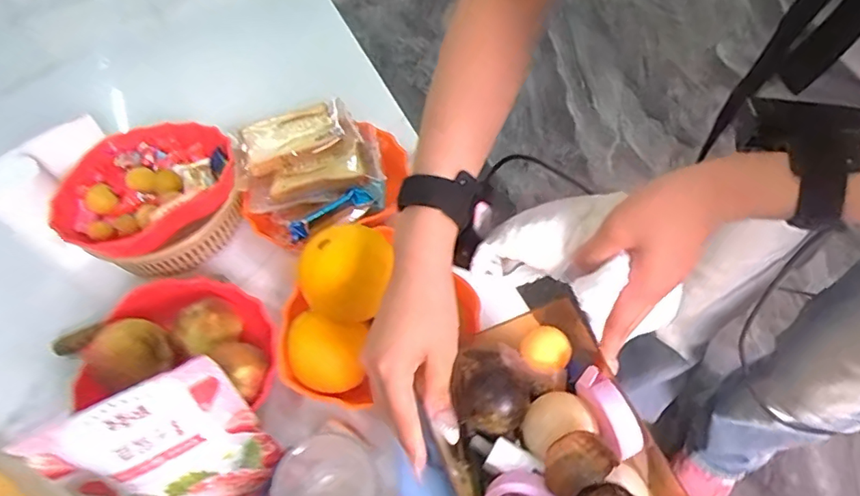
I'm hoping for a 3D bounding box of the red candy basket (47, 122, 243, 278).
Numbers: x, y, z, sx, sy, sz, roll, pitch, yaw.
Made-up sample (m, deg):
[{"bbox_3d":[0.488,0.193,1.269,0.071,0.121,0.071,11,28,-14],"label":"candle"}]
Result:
[{"bbox_3d":[-0.335,-0.068,0.658,0.188,0.099,0.197,-3,57,5],"label":"red candy basket"}]

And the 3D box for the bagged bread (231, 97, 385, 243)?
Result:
[{"bbox_3d":[-0.153,-0.101,0.668,0.157,0.054,0.200,-25,59,-10],"label":"bagged bread"}]

